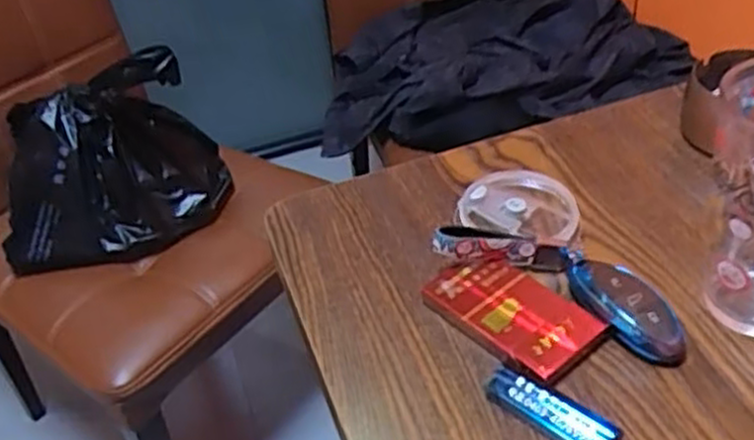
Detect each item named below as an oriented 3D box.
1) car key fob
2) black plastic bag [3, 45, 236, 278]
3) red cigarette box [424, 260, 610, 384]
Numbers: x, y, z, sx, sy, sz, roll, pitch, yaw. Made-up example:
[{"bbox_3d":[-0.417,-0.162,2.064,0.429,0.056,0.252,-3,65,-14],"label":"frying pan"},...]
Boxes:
[{"bbox_3d":[0.148,0.051,0.463,0.027,0.028,0.084,-17,41,-12],"label":"car key fob"},{"bbox_3d":[-0.350,-0.079,1.006,0.301,0.239,0.135,-29,44,-24],"label":"black plastic bag"},{"bbox_3d":[0.081,0.057,0.475,0.058,0.015,0.102,-30,45,-25],"label":"red cigarette box"}]

